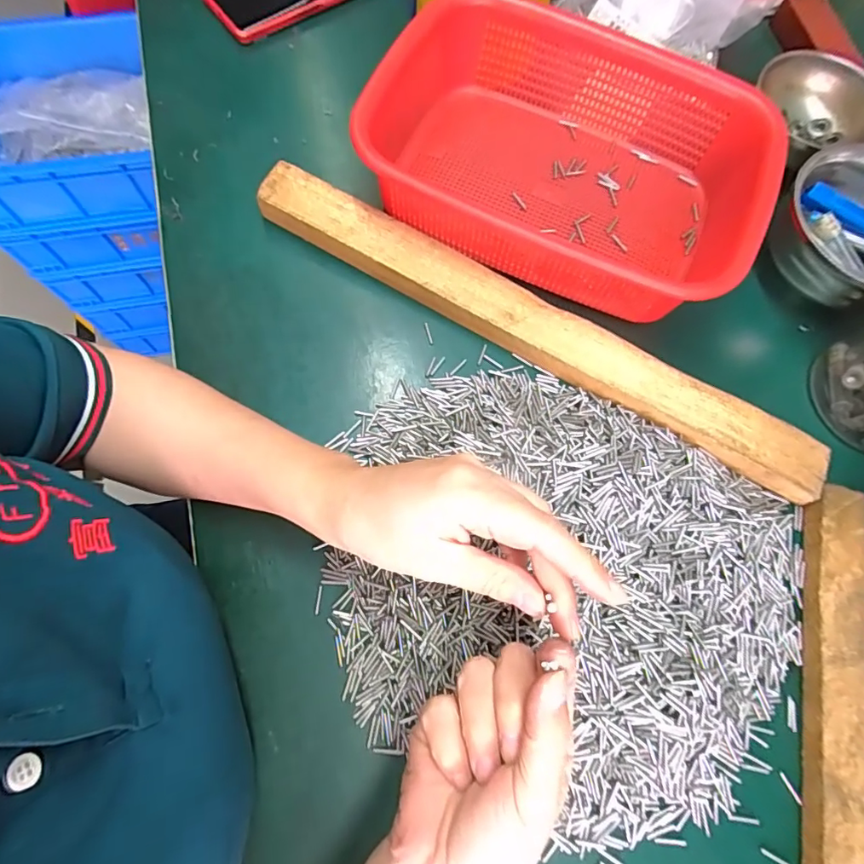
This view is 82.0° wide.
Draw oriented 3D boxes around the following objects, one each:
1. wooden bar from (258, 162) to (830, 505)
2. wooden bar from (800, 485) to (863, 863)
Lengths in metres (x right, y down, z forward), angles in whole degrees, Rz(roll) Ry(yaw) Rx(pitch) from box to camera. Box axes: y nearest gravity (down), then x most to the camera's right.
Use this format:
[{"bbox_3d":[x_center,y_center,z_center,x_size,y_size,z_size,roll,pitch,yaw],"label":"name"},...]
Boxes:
[{"bbox_3d":[0.070,-0.080,0.361,0.440,0.023,0.044,29,74,7],"label":"wooden bar"},{"bbox_3d":[0.242,0.180,0.290,0.036,0.014,0.300,14,73,2],"label":"wooden bar"}]

